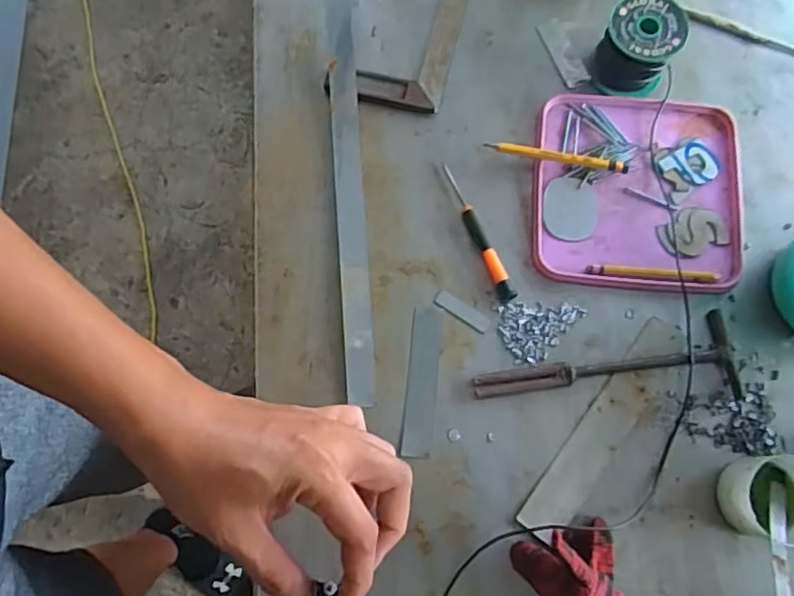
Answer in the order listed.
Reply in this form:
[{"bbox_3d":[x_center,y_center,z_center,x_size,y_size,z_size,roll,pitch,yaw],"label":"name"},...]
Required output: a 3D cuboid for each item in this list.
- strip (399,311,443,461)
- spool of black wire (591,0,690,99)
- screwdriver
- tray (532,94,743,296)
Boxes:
[{"bbox_3d":[0.022,0.072,0.547,0.026,0.004,0.125,6,75,3],"label":"strip"},{"bbox_3d":[0.224,-0.234,0.593,0.067,0.064,0.068,0,75,2],"label":"spool of black wire"},{"bbox_3d":[0.074,-0.061,0.573,0.014,0.013,0.140,-23,75,-4],"label":"screwdriver"},{"bbox_3d":[0.223,-0.099,0.587,0.185,0.011,0.186,6,75,3],"label":"tray"}]

